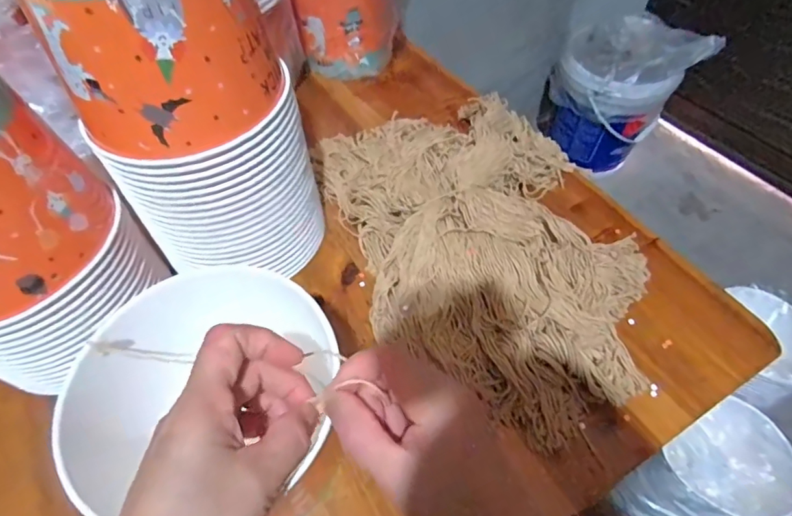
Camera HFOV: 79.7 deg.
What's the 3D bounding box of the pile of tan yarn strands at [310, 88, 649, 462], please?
[{"bbox_3d":[0.090,-0.034,0.482,0.265,0.055,0.396,-19,55,-9],"label":"pile of tan yarn strands"}]

